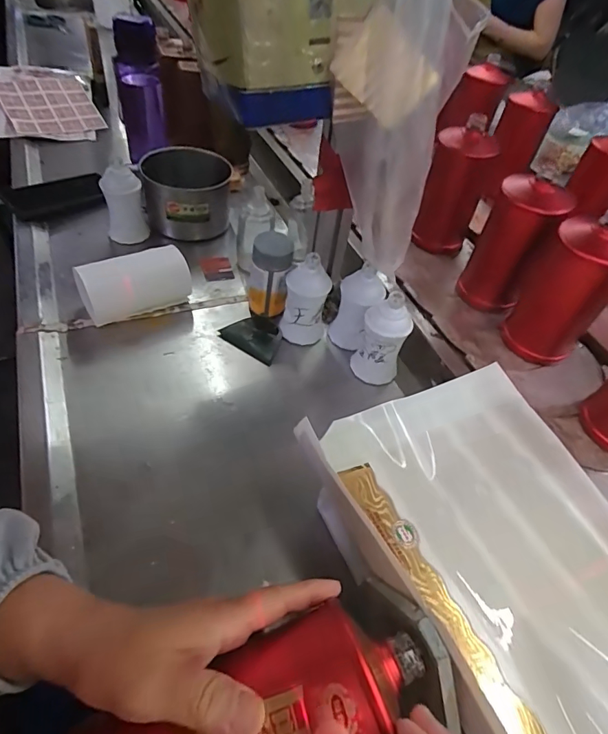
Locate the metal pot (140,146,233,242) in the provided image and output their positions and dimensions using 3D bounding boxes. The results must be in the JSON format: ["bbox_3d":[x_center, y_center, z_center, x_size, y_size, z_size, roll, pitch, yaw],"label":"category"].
[{"bbox_3d":[-0.186,-0.278,0.715,0.134,0.090,0.127,-7,49,-12],"label":"metal pot"}]

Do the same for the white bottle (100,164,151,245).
[{"bbox_3d":[-0.268,-0.243,0.660,0.056,0.121,0.056,-15,51,-19],"label":"white bottle"}]

